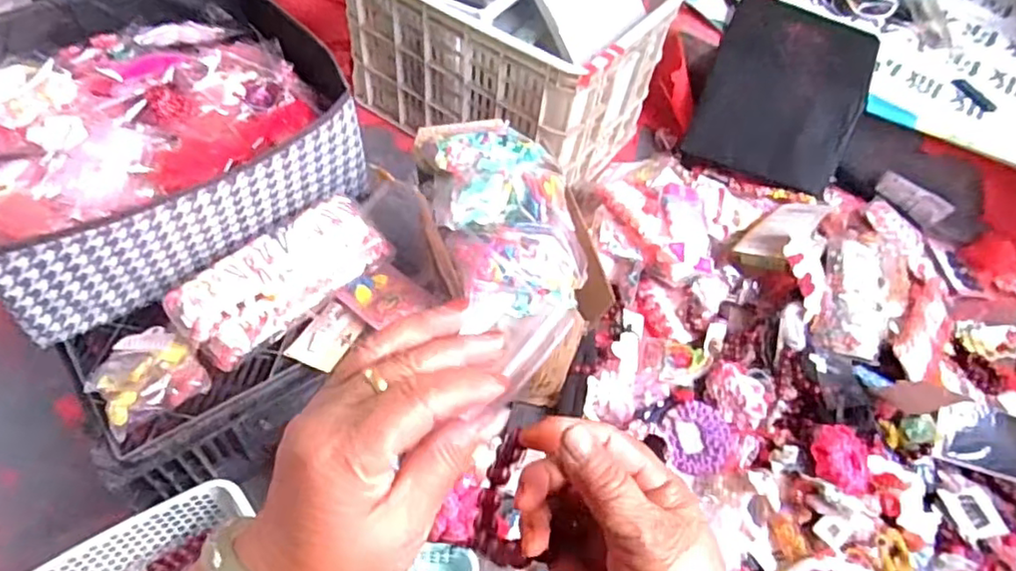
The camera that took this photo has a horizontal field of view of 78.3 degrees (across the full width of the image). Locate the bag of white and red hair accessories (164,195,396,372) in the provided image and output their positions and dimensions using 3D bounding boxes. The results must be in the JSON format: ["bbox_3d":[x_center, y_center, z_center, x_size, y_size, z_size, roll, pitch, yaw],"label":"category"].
[{"bbox_3d":[-0.246,-0.009,0.692,0.098,0.060,0.233,39,59,19],"label":"bag of white and red hair accessories"}]

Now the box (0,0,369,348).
[{"bbox_3d":[-0.418,-0.191,0.713,0.391,0.165,0.368,-31,64,-26],"label":"box"}]

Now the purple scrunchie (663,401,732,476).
[{"bbox_3d":[0.261,0.208,0.868,0.084,0.028,0.099,20,54,7],"label":"purple scrunchie"}]

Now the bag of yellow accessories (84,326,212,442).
[{"bbox_3d":[-0.370,0.088,0.630,0.094,0.032,0.105,-36,66,-28],"label":"bag of yellow accessories"}]

